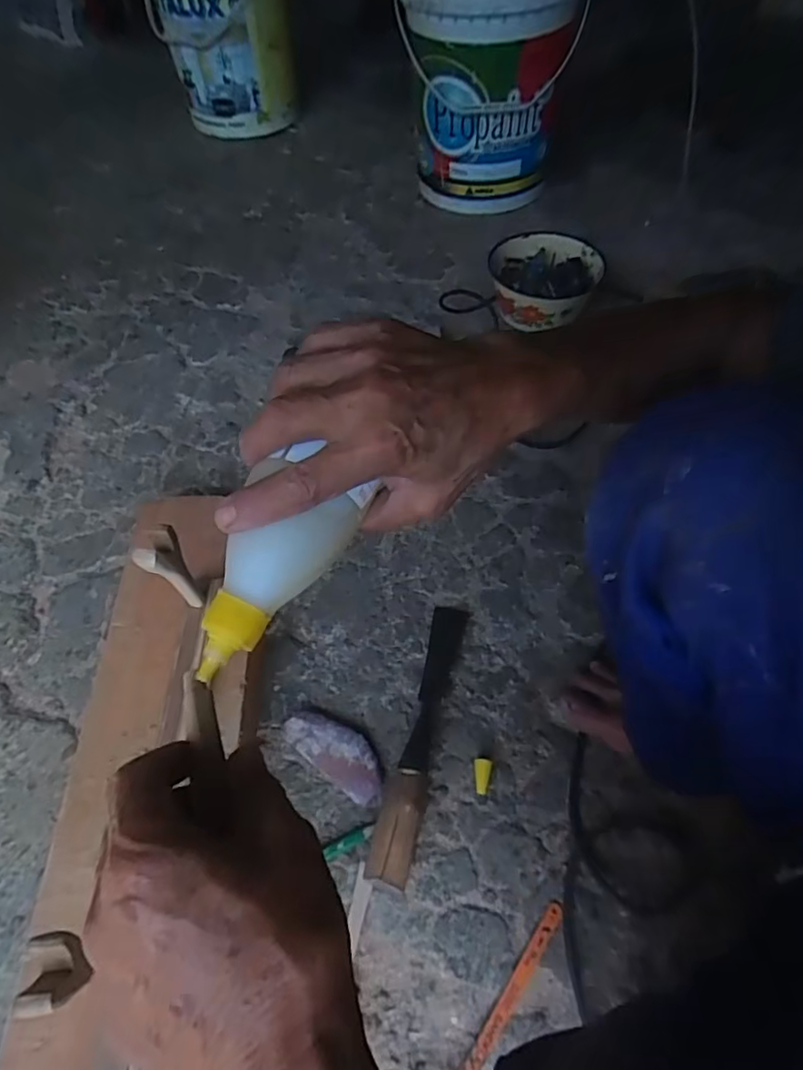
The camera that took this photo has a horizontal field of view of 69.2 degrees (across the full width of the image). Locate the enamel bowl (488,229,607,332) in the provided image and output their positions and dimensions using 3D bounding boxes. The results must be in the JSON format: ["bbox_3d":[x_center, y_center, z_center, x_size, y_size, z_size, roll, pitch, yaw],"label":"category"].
[{"bbox_3d":[0.233,-0.415,0.954,0.169,0.074,0.177,5,55,2],"label":"enamel bowl"}]

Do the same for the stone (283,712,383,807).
[{"bbox_3d":[-0.064,0.219,0.589,0.118,0.019,0.047,30,60,18],"label":"stone"}]

